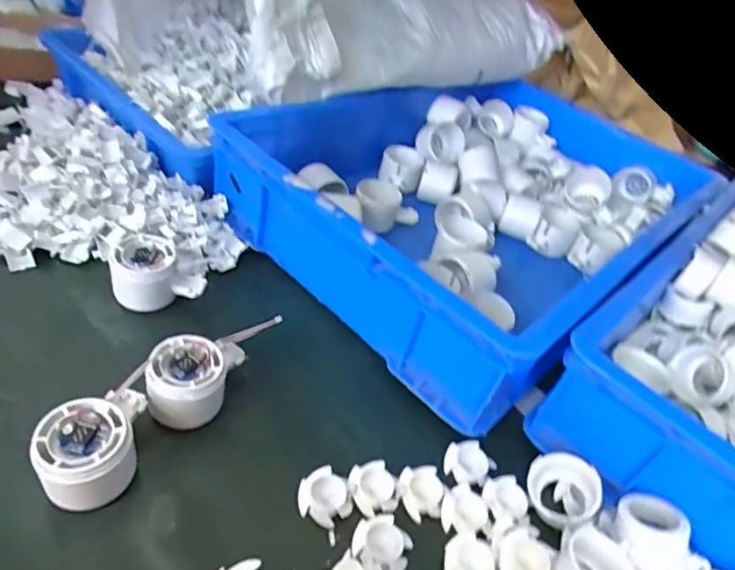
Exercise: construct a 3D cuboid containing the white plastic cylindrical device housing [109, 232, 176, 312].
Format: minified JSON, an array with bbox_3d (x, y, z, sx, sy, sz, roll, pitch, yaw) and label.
[{"bbox_3d":[-0.212,-0.009,0.506,0.056,0.056,0.049,-2,43,-19],"label":"white plastic cylindrical device housing"}]

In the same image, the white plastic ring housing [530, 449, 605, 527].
[{"bbox_3d":[0.158,0.167,0.433,0.053,0.039,0.050,33,48,25],"label":"white plastic ring housing"}]

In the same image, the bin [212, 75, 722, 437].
[{"bbox_3d":[0.152,-0.124,0.697,0.423,0.163,0.581,38,45,25],"label":"bin"}]

